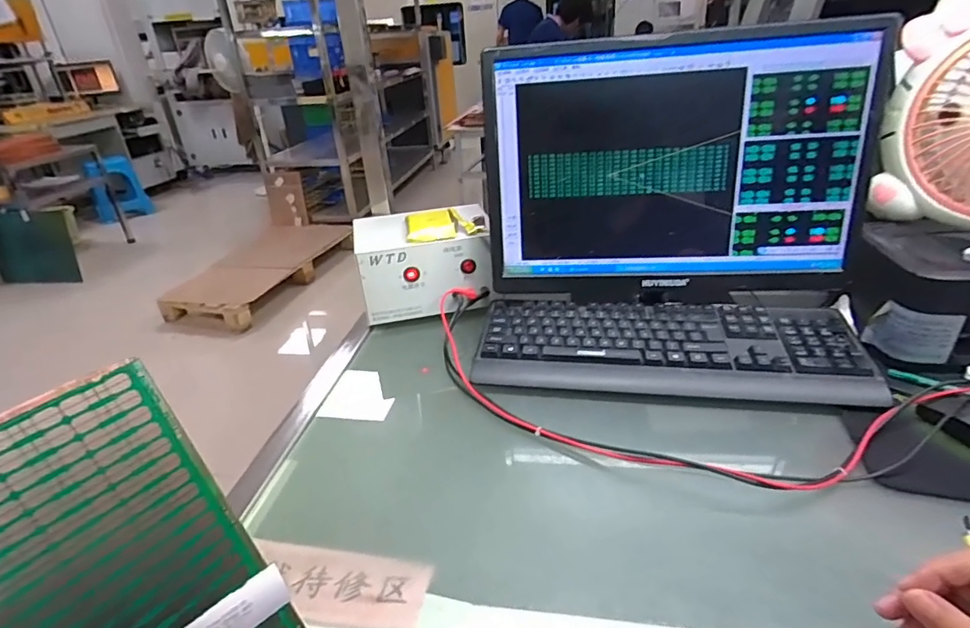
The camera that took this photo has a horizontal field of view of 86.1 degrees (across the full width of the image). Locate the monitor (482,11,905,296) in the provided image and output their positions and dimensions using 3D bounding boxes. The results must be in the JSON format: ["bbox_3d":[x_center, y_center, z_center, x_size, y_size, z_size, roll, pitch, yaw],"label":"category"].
[{"bbox_3d":[0.226,-0.167,0.631,0.443,0.294,0.111,-2,29,4],"label":"monitor"}]

